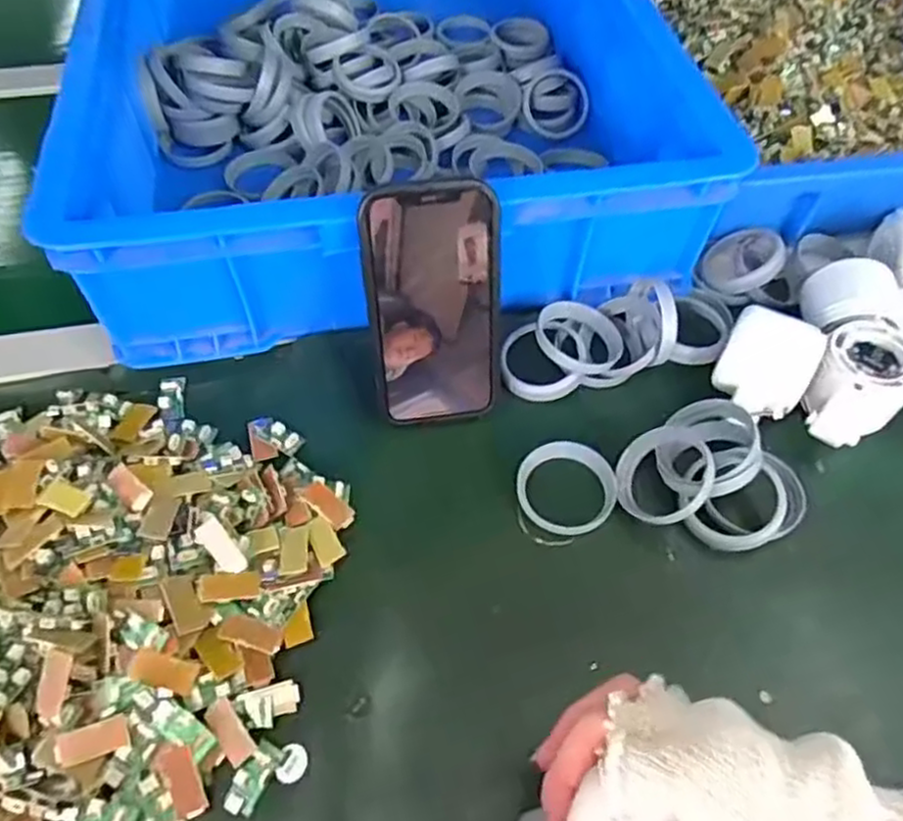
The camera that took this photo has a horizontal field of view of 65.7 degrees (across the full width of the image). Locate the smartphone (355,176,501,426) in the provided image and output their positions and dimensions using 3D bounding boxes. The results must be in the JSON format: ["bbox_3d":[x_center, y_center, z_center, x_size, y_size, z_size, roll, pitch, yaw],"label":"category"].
[{"bbox_3d":[-0.009,-0.057,0.410,0.077,0.148,0.006,-8,31,-5],"label":"smartphone"}]

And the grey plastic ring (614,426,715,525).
[{"bbox_3d":[0.125,0.035,0.412,0.058,0.013,0.059,-27,47,28],"label":"grey plastic ring"}]

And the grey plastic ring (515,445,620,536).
[{"bbox_3d":[0.069,0.047,0.420,0.059,0.011,0.056,0,56,-1],"label":"grey plastic ring"}]

